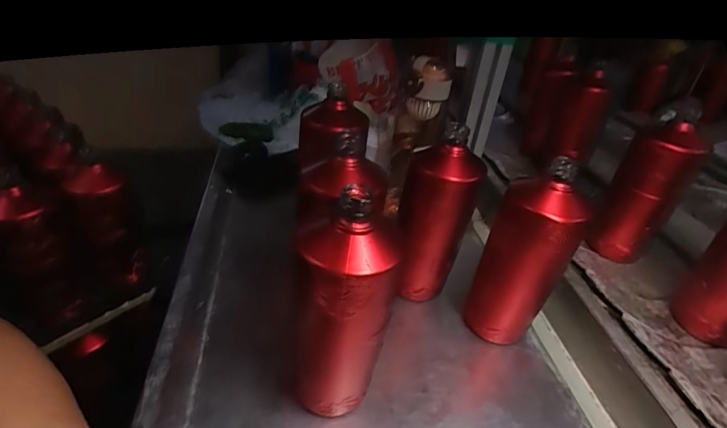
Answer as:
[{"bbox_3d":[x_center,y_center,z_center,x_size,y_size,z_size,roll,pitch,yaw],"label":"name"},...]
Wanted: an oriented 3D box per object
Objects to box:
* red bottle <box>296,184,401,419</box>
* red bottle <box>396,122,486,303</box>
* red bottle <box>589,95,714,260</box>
[{"bbox_3d":[-0.020,0.081,0.354,0.070,0.206,0.078,0,36,-8],"label":"red bottle"},{"bbox_3d":[0.086,0.005,0.501,0.080,0.202,0.075,7,36,2],"label":"red bottle"},{"bbox_3d":[0.399,-0.035,0.592,0.088,0.209,0.069,30,42,29],"label":"red bottle"}]

